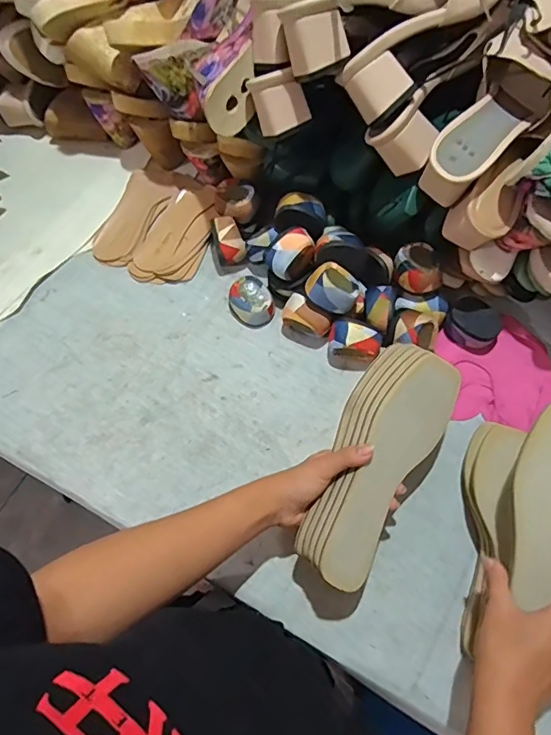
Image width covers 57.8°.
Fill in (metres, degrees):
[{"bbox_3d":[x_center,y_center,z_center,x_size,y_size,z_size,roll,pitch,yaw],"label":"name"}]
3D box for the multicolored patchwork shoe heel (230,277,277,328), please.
[{"bbox_3d":[-0.031,-0.086,0.644,0.050,0.042,0.063,-33,69,-14],"label":"multicolored patchwork shoe heel"}]

